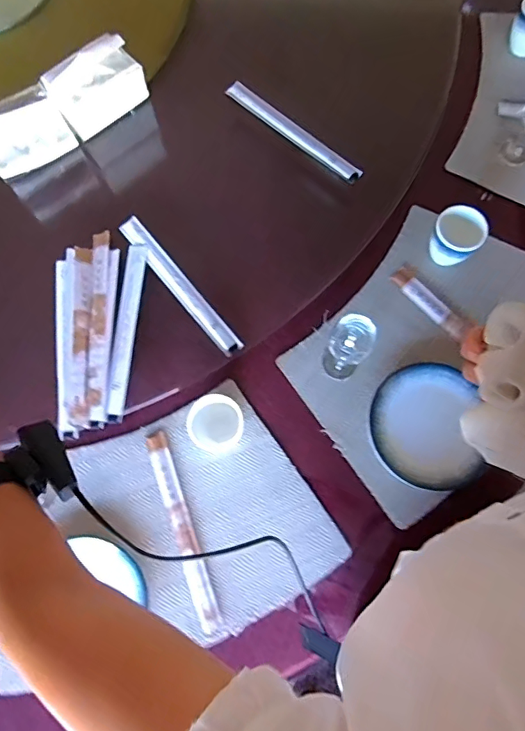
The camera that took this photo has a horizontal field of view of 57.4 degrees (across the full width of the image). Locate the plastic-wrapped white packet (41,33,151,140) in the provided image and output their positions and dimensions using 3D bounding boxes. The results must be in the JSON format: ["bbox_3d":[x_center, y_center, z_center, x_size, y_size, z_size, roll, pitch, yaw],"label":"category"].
[{"bbox_3d":[-0.261,-0.440,0.750,0.137,0.080,0.077,-34,77,-8],"label":"plastic-wrapped white packet"}]

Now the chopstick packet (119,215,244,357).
[{"bbox_3d":[-0.124,-0.121,0.714,0.033,0.010,0.264,-39,78,-2],"label":"chopstick packet"}]

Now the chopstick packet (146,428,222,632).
[{"bbox_3d":[-0.110,0.220,0.656,0.029,0.008,0.267,-19,75,-5],"label":"chopstick packet"}]

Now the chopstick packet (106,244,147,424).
[{"bbox_3d":[-0.197,-0.052,0.697,0.029,0.015,0.264,3,75,1],"label":"chopstick packet"}]

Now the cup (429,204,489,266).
[{"bbox_3d":[0.286,-0.188,0.717,0.070,0.073,0.068,0,75,0],"label":"cup"}]

